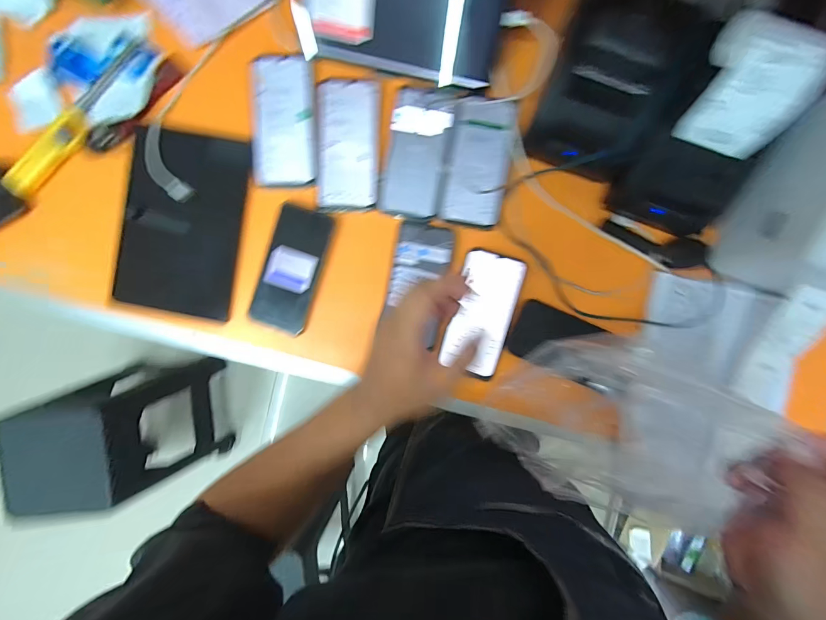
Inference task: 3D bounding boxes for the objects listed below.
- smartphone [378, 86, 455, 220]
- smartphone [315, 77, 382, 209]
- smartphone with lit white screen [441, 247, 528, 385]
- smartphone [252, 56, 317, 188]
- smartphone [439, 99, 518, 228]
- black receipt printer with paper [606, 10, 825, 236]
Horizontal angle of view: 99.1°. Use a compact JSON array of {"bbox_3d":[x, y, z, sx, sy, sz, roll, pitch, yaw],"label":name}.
[{"bbox_3d":[0.006,-0.209,0.469,0.080,0.004,0.165,11,92,1],"label":"smartphone"},{"bbox_3d":[-0.086,-0.219,0.470,0.081,0.005,0.169,1,92,1],"label":"smartphone"},{"bbox_3d":[0.095,0.004,0.474,0.082,0.011,0.163,16,92,1],"label":"smartphone with lit white screen"},{"bbox_3d":[-0.171,-0.249,0.466,0.082,0.015,0.158,1,92,1],"label":"smartphone"},{"bbox_3d":[0.087,-0.195,0.467,0.082,0.007,0.161,9,92,1],"label":"smartphone"},{"bbox_3d":[0.340,-0.196,0.400,0.125,0.143,0.171,22,93,0],"label":"black receipt printer with paper"}]

